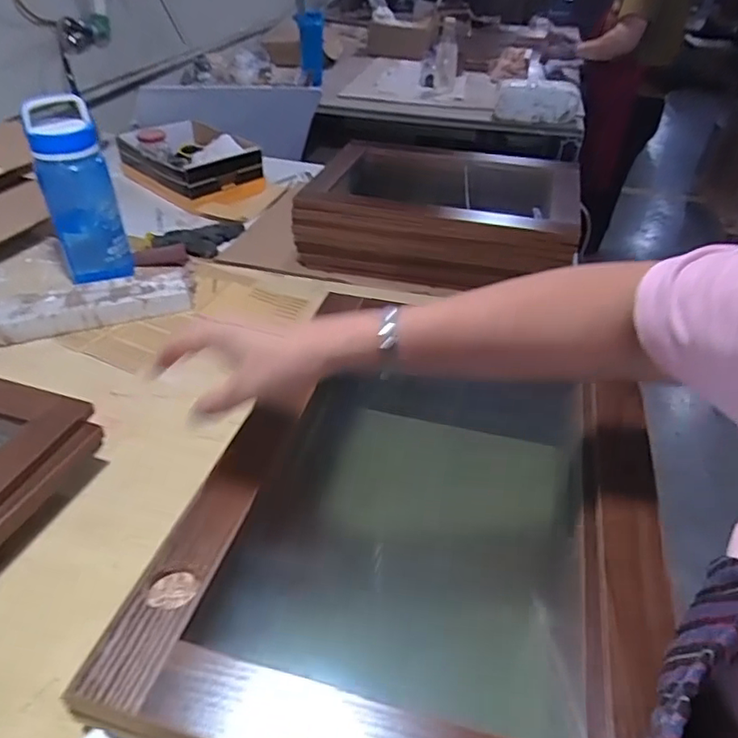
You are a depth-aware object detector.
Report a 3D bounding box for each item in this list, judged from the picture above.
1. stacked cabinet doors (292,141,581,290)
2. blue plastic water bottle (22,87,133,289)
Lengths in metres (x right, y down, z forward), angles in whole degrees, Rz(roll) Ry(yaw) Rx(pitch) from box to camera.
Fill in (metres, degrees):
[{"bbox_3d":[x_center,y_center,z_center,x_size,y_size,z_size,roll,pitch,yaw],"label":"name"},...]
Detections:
[{"bbox_3d":[0.140,-0.288,1.079,0.458,0.142,0.340,12,39,13],"label":"stacked cabinet doors"},{"bbox_3d":[-0.453,-0.265,0.900,0.101,0.283,0.075,-16,41,-21],"label":"blue plastic water bottle"}]

